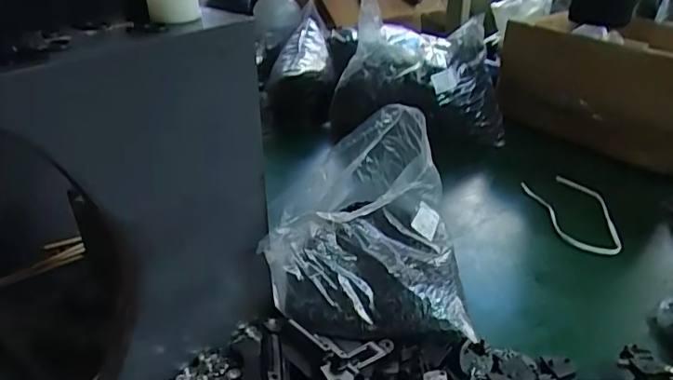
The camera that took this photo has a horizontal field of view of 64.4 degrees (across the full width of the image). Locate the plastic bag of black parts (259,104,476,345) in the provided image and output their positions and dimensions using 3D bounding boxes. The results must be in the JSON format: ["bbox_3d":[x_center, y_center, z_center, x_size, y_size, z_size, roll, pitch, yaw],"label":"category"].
[{"bbox_3d":[0.030,0.035,0.498,0.185,0.175,0.127,-3,30,-4],"label":"plastic bag of black parts"}]

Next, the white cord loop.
[{"bbox_3d":[0.317,0.025,0.709,0.085,0.018,0.175,-2,30,-3],"label":"white cord loop"}]

